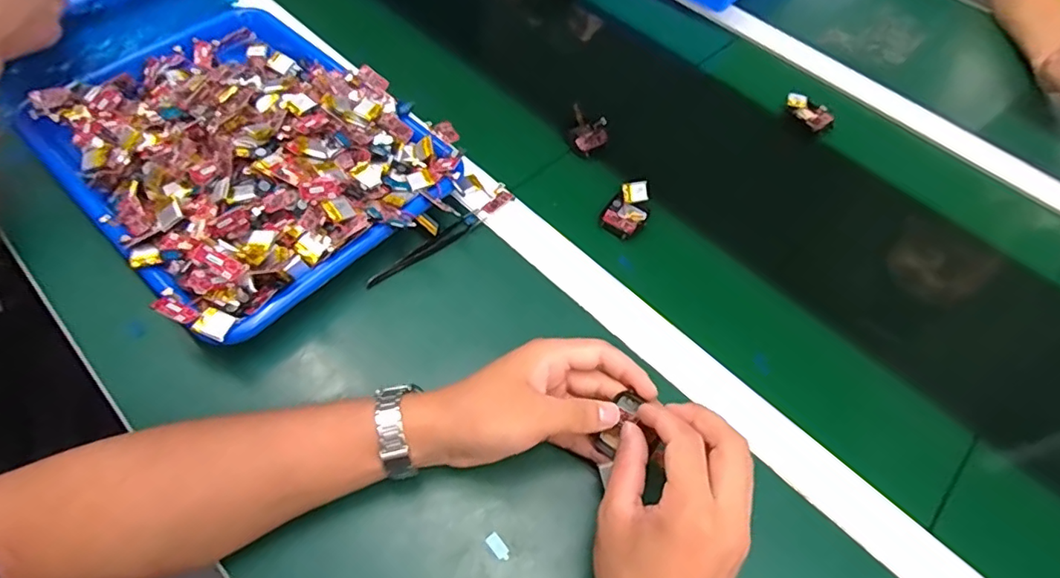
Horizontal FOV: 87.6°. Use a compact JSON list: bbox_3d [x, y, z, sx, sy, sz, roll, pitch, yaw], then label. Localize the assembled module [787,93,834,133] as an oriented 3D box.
[{"bbox_3d":[0.300,-0.189,0.594,0.054,0.017,0.028,41,63,19],"label":"assembled module"}]

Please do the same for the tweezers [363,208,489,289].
[{"bbox_3d":[-0.085,-0.033,0.467,0.117,0.015,0.014,-37,68,-24],"label":"tweezers"}]

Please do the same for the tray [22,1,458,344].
[{"bbox_3d":[-0.247,-0.127,0.483,0.330,0.080,0.260,40,63,18],"label":"tray"}]

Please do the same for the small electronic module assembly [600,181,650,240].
[{"bbox_3d":[0.090,-0.072,0.499,0.036,0.022,0.052,32,61,14],"label":"small electronic module assembly"}]

